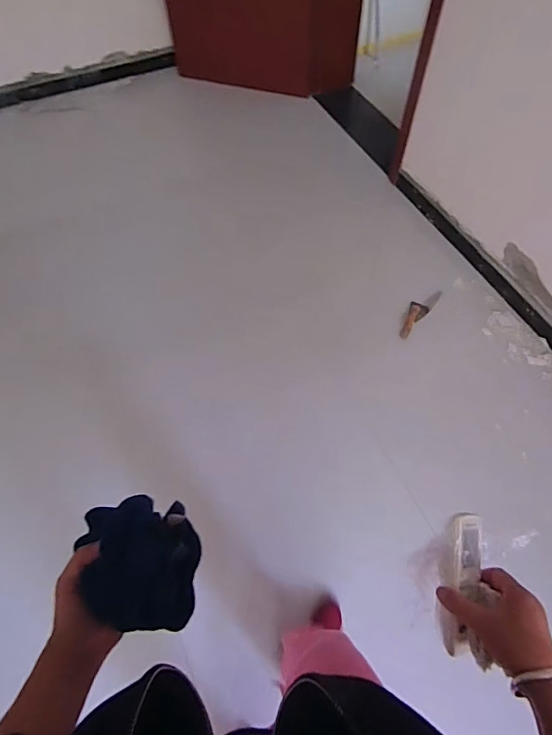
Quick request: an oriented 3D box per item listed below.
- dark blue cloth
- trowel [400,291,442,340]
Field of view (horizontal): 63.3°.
[{"bbox_3d":[-0.138,0.200,0.468,0.106,0.066,0.122,5,62,-1],"label":"dark blue cloth"},{"bbox_3d":[0.585,-0.237,1.847,0.086,0.066,0.314,37,52,14],"label":"trowel"}]

